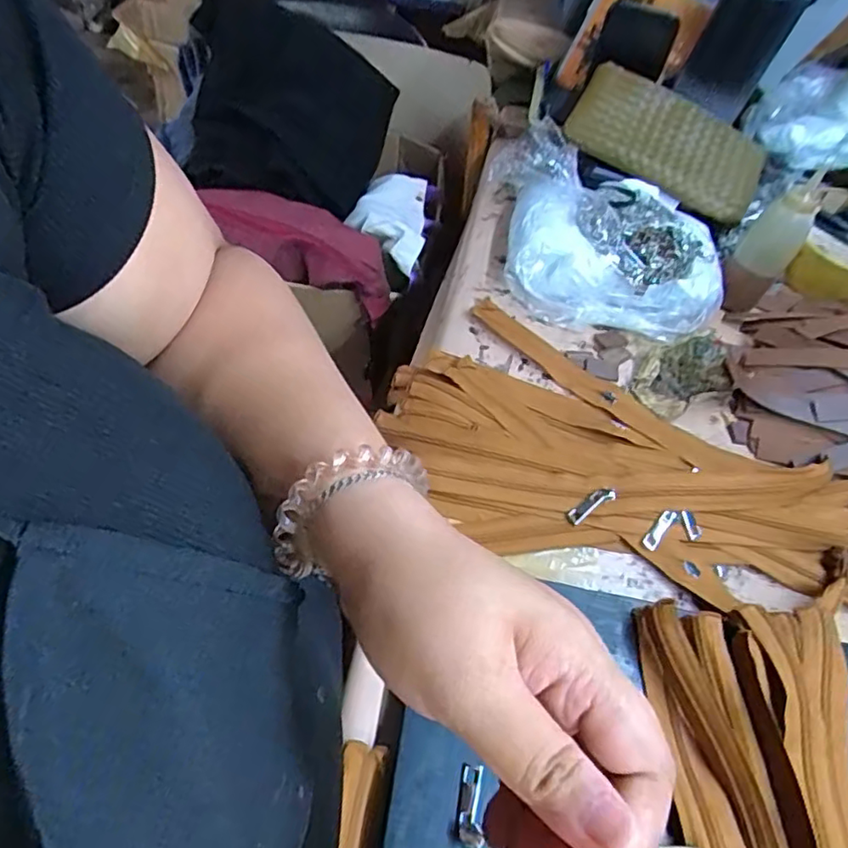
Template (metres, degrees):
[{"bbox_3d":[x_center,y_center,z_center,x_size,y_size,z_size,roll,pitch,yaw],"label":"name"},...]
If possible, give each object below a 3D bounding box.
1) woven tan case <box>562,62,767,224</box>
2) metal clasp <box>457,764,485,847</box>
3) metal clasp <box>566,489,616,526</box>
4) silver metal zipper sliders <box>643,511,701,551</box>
[{"bbox_3d":[0.259,-0.299,0.651,0.206,0.035,0.105,27,81,-2],"label":"woven tan case"},{"bbox_3d":[0.025,0.202,0.319,0.013,0.005,0.038,9,54,-4],"label":"metal clasp"},{"bbox_3d":[0.125,0.061,0.456,0.041,0.004,0.012,-34,60,-6],"label":"metal clasp"},{"bbox_3d":[0.183,0.079,0.457,0.048,0.010,0.024,-11,79,-13],"label":"silver metal zipper sliders"}]

